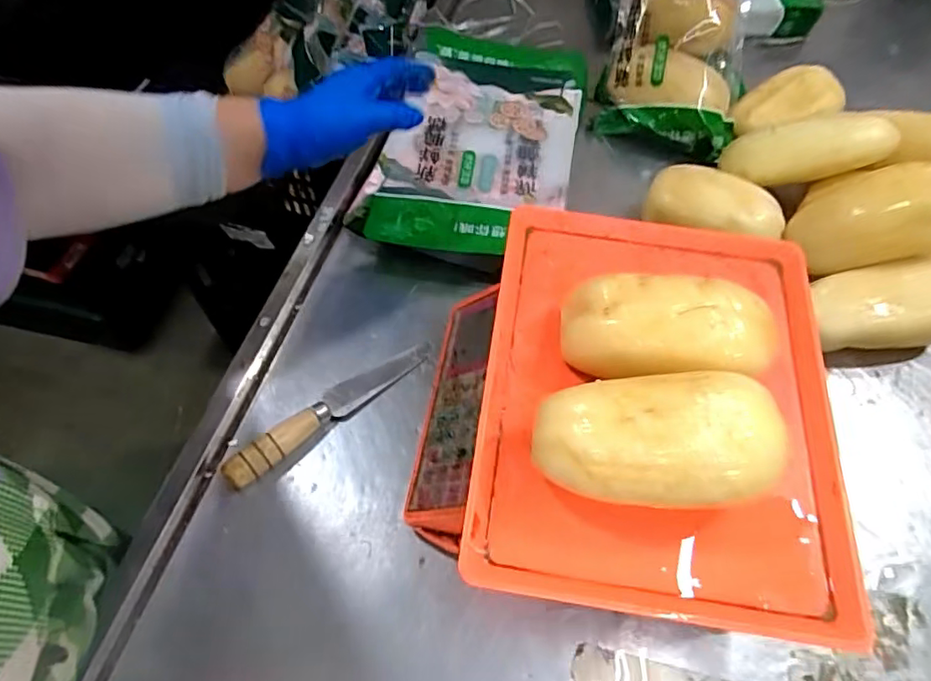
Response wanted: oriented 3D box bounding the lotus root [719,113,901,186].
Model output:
[{"bbox_3d":[0.353,-0.203,0.607,0.163,0.049,0.062,-5,58,16],"label":"lotus root"}]

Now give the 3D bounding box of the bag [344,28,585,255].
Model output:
[{"bbox_3d":[0.019,-0.235,0.665,0.207,0.023,0.339,12,60,6],"label":"bag"}]

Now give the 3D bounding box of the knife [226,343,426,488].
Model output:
[{"bbox_3d":[-0.118,0.057,0.513,0.202,0.034,0.027,-37,67,-21],"label":"knife"}]

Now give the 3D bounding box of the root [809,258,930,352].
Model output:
[{"bbox_3d":[0.394,-0.034,0.554,0.139,0.076,0.075,-2,59,-3],"label":"root"}]

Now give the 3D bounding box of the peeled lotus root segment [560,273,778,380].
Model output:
[{"bbox_3d":[0.135,-0.005,0.398,0.136,0.065,0.072,7,59,3],"label":"peeled lotus root segment"}]

